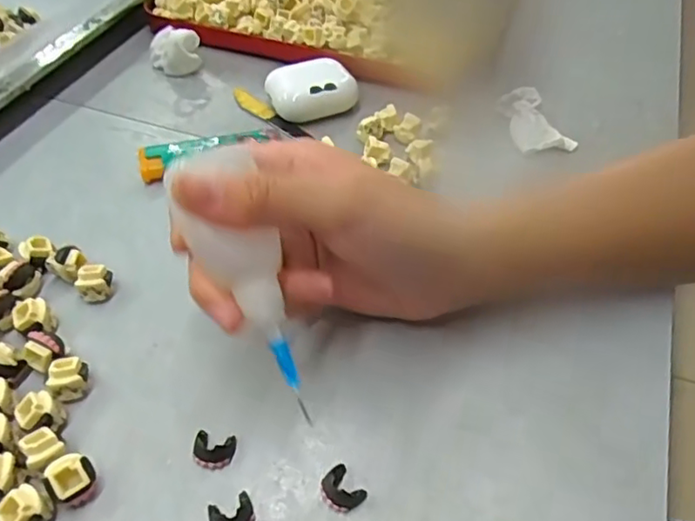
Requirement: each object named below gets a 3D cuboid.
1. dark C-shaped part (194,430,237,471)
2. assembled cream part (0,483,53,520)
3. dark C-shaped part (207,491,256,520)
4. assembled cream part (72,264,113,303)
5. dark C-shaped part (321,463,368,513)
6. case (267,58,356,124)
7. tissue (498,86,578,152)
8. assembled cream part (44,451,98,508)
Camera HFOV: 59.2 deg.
[{"bbox_3d":[-0.051,0.072,0.235,0.015,0.006,0.014,2,49,-1],"label":"dark C-shaped part"},{"bbox_3d":[-0.112,0.087,0.213,0.013,0.012,0.015,23,52,17],"label":"assembled cream part"},{"bbox_3d":[-0.041,0.091,0.219,0.016,0.005,0.014,-18,52,-17],"label":"dark C-shaped part"},{"bbox_3d":[-0.116,0.011,0.282,0.015,0.014,0.013,-7,50,-8],"label":"assembled cream part"},{"bbox_3d":[-0.003,0.084,0.226,0.014,0.006,0.017,-31,57,-26],"label":"dark C-shaped part"},{"bbox_3d":[-0.021,-0.105,0.378,0.052,0.020,0.037,-12,50,-12],"label":"case"},{"bbox_3d":[0.113,-0.086,0.366,0.034,0.014,0.043,-7,50,-8],"label":"tissue"},{"bbox_3d":[-0.099,0.079,0.221,0.014,0.014,0.016,36,57,26],"label":"assembled cream part"}]

